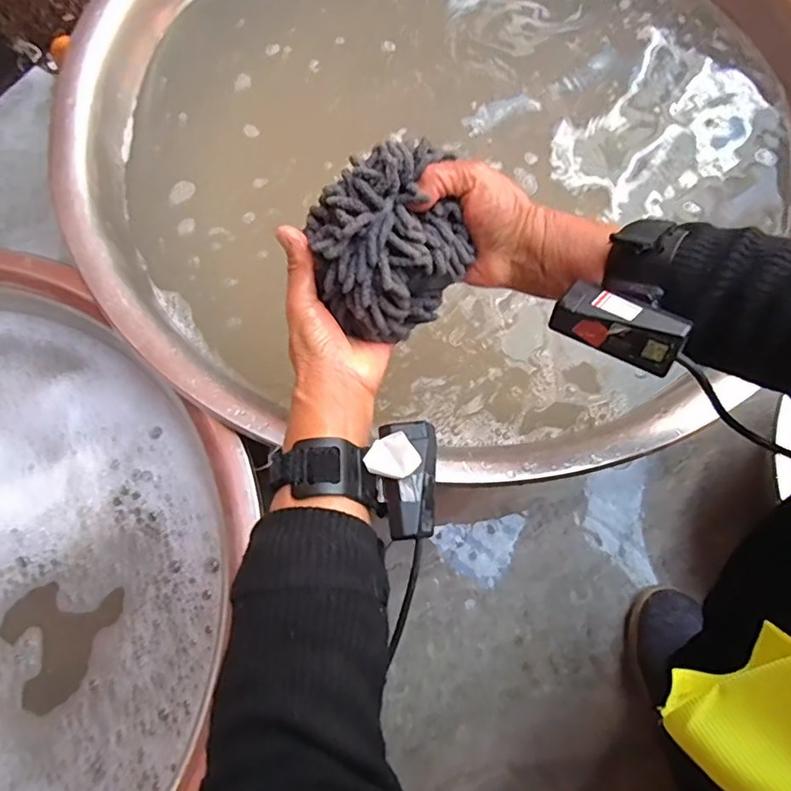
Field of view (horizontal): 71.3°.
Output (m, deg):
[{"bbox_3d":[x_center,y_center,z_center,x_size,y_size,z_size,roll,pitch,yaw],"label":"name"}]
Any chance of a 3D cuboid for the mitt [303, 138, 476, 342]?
[{"bbox_3d":[-0.003,-0.095,0.363,0.117,0.109,0.063,-39,30,10],"label":"mitt"}]

